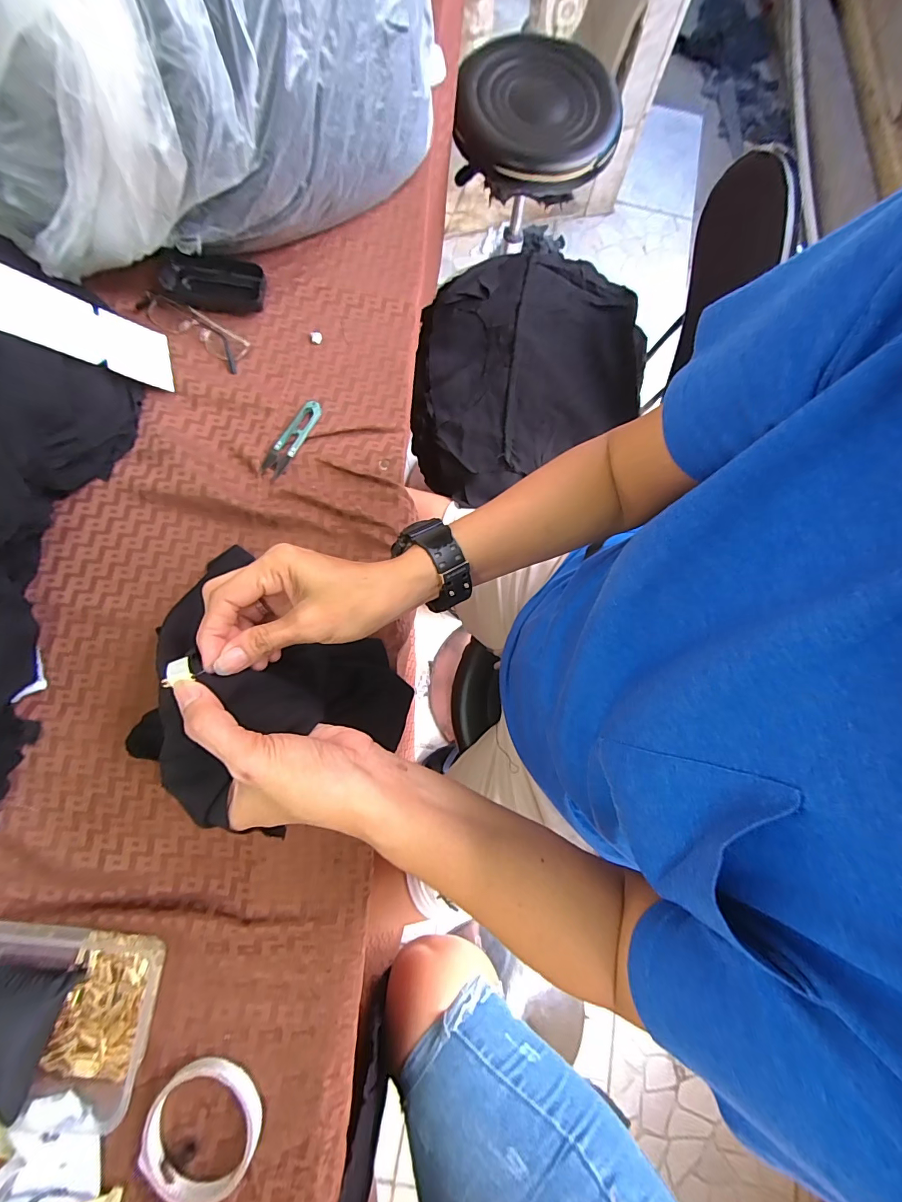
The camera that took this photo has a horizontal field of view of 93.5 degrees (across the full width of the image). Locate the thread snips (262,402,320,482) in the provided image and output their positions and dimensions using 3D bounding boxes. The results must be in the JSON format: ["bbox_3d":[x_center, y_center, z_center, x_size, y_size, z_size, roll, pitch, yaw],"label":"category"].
[{"bbox_3d":[-0.173,-0.177,0.459,0.030,0.007,0.096,33,80,3],"label":"thread snips"}]

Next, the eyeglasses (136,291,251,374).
[{"bbox_3d":[-0.290,-0.307,0.471,0.127,0.024,0.038,31,80,3],"label":"eyeglasses"}]

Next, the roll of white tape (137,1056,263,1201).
[{"bbox_3d":[-0.192,0.410,0.326,0.083,0.015,0.090,0,80,-3],"label":"roll of white tape"}]

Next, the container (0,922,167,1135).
[{"bbox_3d":[-0.328,0.328,0.326,0.183,0.041,0.132,11,80,-1],"label":"container"}]

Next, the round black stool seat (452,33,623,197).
[{"bbox_3d":[0.161,-0.911,0.795,0.296,0.057,0.306,6,80,-2],"label":"round black stool seat"}]

